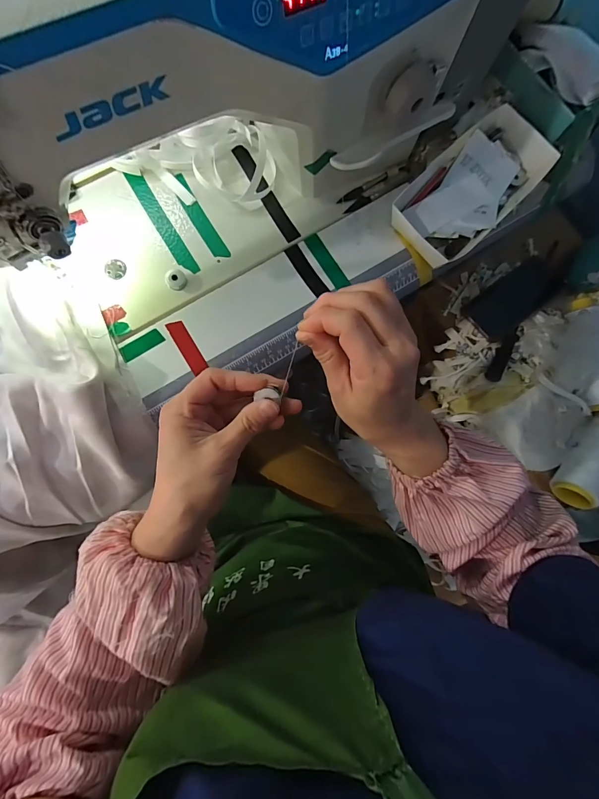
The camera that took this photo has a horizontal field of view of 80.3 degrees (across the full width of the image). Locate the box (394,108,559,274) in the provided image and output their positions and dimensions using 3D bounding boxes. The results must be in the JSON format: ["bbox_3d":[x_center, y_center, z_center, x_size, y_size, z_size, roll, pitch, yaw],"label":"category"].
[{"bbox_3d":[0.197,-0.240,0.407,0.197,0.033,0.094,-43,86,-8],"label":"box"}]

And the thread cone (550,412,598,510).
[{"bbox_3d":[0.454,0.085,0.539,0.052,0.049,0.163,39,82,3],"label":"thread cone"}]

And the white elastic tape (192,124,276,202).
[{"bbox_3d":[-0.071,-0.261,0.389,0.083,0.036,0.076,0,82,-3],"label":"white elastic tape"}]

